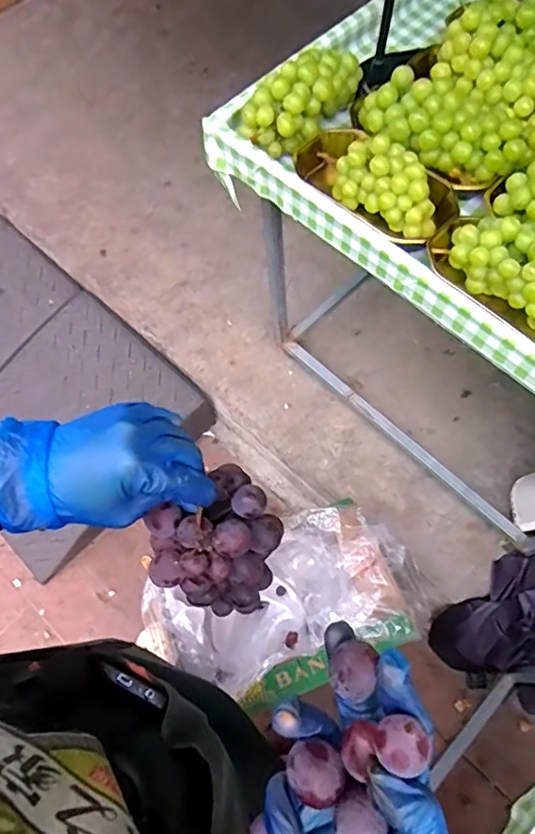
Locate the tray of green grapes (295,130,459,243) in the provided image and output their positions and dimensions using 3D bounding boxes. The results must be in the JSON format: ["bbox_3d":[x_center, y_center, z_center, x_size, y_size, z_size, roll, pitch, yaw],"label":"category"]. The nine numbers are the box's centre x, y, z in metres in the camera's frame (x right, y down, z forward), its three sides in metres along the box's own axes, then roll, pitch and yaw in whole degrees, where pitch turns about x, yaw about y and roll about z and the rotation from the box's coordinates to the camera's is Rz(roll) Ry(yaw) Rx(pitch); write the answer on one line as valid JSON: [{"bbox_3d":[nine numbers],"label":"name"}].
[{"bbox_3d":[0.140,-0.311,0.706,0.127,0.085,0.221,-40,71,-15],"label":"tray of green grapes"}]

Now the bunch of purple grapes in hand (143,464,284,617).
[{"bbox_3d":[-0.033,0.098,0.398,0.092,0.103,0.079,-41,71,-15],"label":"bunch of purple grapes in hand"}]

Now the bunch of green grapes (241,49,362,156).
[{"bbox_3d":[0.047,-0.446,0.742,0.093,0.072,0.202,39,72,17],"label":"bunch of green grapes"}]

